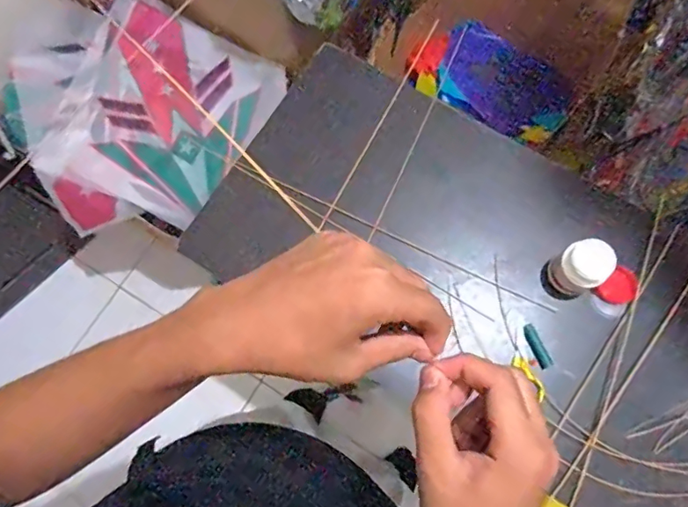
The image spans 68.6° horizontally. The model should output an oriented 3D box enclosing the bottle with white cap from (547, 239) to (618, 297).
[{"bbox_3d":[0.297,0.021,0.644,0.065,0.080,0.055,-28,76,-6],"label":"bottle with white cap"}]

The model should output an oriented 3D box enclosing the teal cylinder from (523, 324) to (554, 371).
[{"bbox_3d":[0.254,0.122,0.662,0.018,0.008,0.060,-26,75,-5],"label":"teal cylinder"}]

